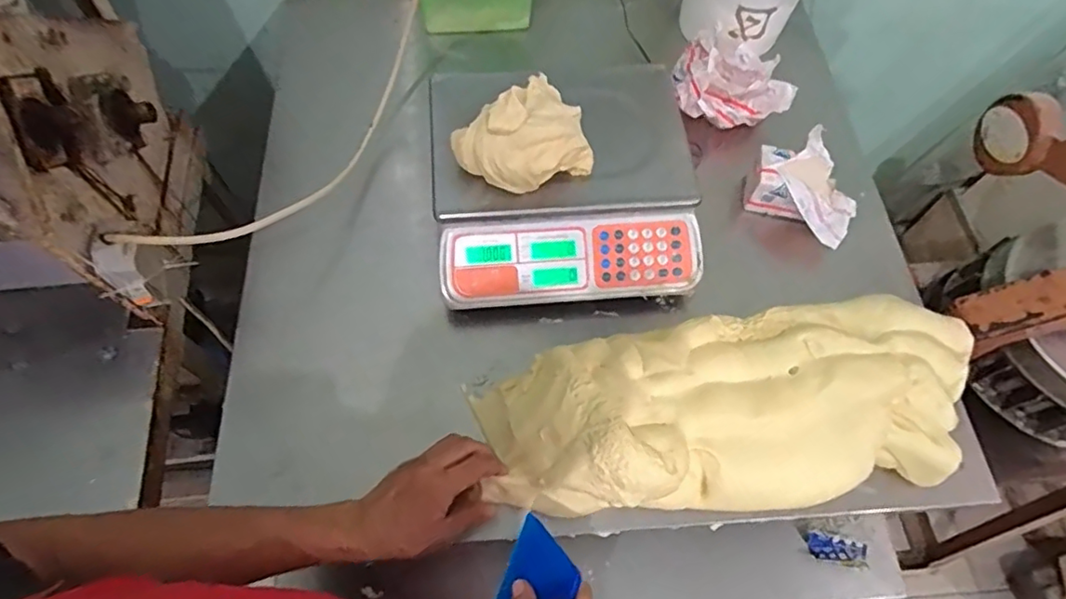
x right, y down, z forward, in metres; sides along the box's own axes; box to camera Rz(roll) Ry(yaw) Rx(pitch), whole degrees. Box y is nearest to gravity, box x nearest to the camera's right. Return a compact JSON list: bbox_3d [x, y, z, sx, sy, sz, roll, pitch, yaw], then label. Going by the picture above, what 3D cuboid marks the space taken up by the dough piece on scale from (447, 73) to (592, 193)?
[{"bbox_3d":[-0.011,-0.182,0.678,0.140,0.098,0.111,-34,70,-17],"label":"dough piece on scale"}]

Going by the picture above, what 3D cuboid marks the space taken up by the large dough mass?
[{"bbox_3d":[0.228,0.121,0.656,0.548,0.100,0.212,-8,65,-7],"label":"large dough mass"}]

